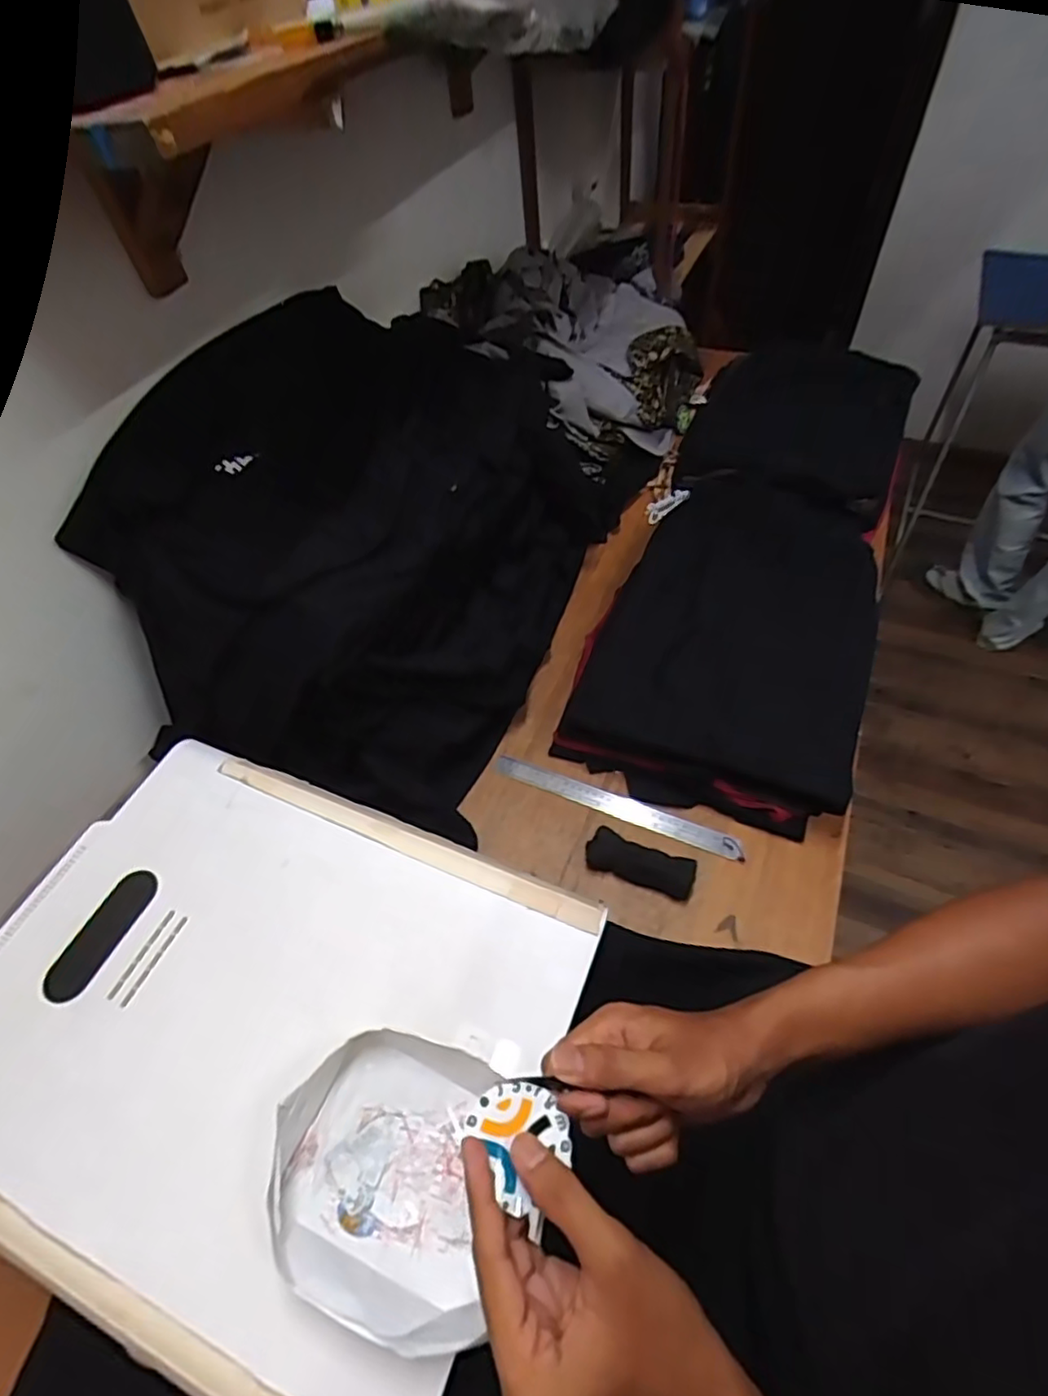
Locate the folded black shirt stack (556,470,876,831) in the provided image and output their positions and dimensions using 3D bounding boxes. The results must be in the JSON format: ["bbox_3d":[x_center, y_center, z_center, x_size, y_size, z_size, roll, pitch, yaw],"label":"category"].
[{"bbox_3d":[0.318,-0.115,0.927,0.363,0.098,0.596,20,57,18],"label":"folded black shirt stack"}]

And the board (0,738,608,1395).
[{"bbox_3d":[-0.235,0.264,0.540,0.500,0.025,0.401,18,56,16],"label":"board"}]

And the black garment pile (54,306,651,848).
[{"bbox_3d":[-0.167,-0.239,0.856,0.410,0.358,0.639,14,55,14],"label":"black garment pile"}]

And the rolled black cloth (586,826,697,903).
[{"bbox_3d":[0.139,0.196,0.752,0.123,0.024,0.046,16,55,15],"label":"rolled black cloth"}]

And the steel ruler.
[{"bbox_3d":[0.114,0.136,0.809,0.323,0.007,0.032,18,64,17],"label":"steel ruler"}]

